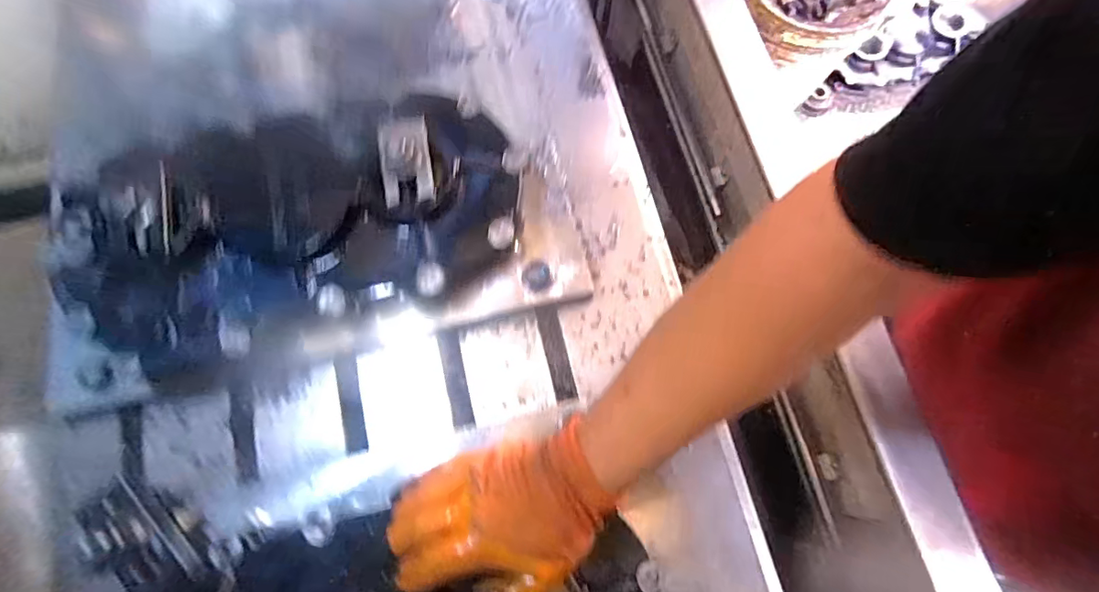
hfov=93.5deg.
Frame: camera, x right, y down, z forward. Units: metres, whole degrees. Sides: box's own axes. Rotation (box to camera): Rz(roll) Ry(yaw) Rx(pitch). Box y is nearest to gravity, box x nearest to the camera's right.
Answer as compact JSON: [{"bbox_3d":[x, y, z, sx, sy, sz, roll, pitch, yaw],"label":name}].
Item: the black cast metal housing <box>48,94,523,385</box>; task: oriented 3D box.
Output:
[{"bbox_3d":[-0.226,-0.079,0.474,0.390,0.071,0.221,-19,74,-6],"label":"black cast metal housing"}]

